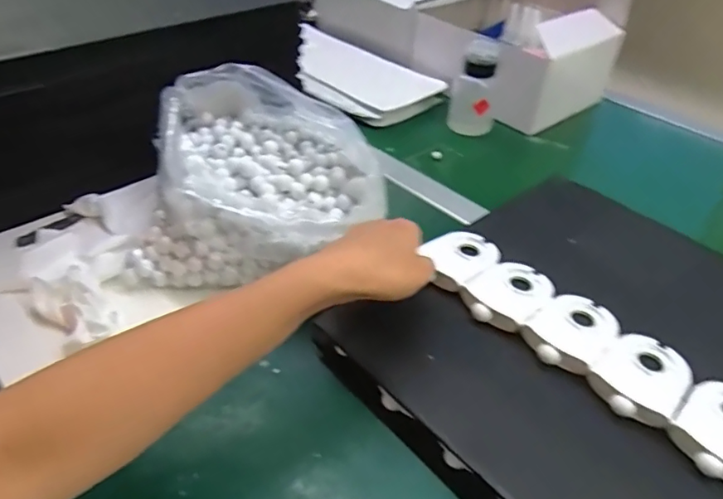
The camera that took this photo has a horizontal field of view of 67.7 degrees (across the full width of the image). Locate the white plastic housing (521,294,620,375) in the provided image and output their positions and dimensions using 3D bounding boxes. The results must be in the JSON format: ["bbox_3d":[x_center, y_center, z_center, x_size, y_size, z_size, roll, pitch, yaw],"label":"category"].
[{"bbox_3d":[0.171,0.065,0.436,0.057,0.014,0.086,33,48,30],"label":"white plastic housing"}]

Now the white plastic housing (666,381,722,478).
[{"bbox_3d":[0.250,0.122,0.367,0.084,0.013,0.057,-30,50,-33],"label":"white plastic housing"}]

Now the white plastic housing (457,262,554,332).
[{"bbox_3d":[0.127,0.036,0.463,0.059,0.014,0.086,32,47,29],"label":"white plastic housing"}]

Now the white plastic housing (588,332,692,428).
[{"bbox_3d":[0.211,0.094,0.404,0.087,0.012,0.059,-31,51,-34],"label":"white plastic housing"}]

